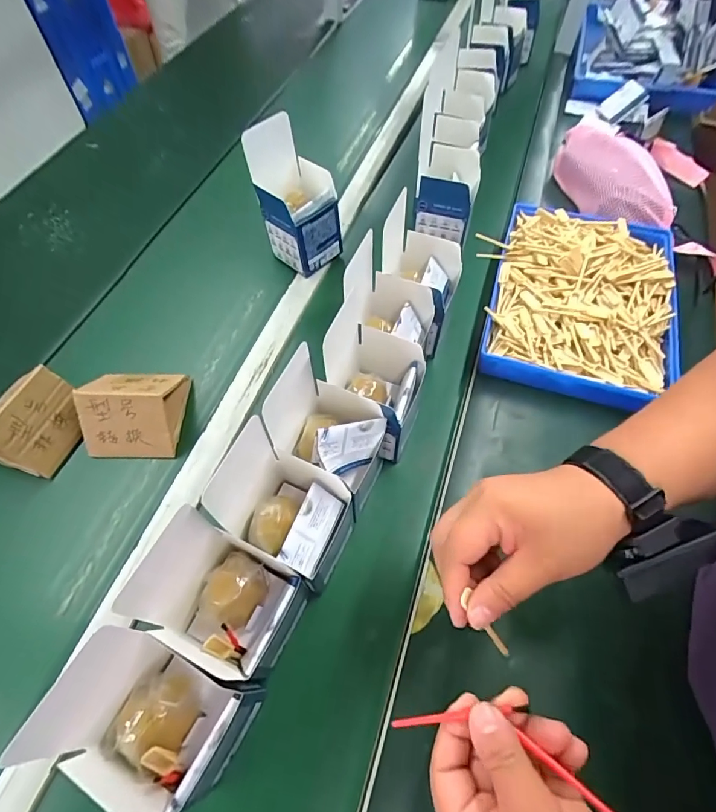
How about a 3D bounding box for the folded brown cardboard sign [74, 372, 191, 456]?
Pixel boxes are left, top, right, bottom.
[{"bbox_3d":[-0.267,-0.003,0.522,0.104,0.070,0.108,-1,58,-2],"label":"folded brown cardboard sign"}]

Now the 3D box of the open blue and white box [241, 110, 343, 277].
[{"bbox_3d":[-0.083,-0.293,0.624,0.102,0.175,0.097,36,63,19],"label":"open blue and white box"}]

